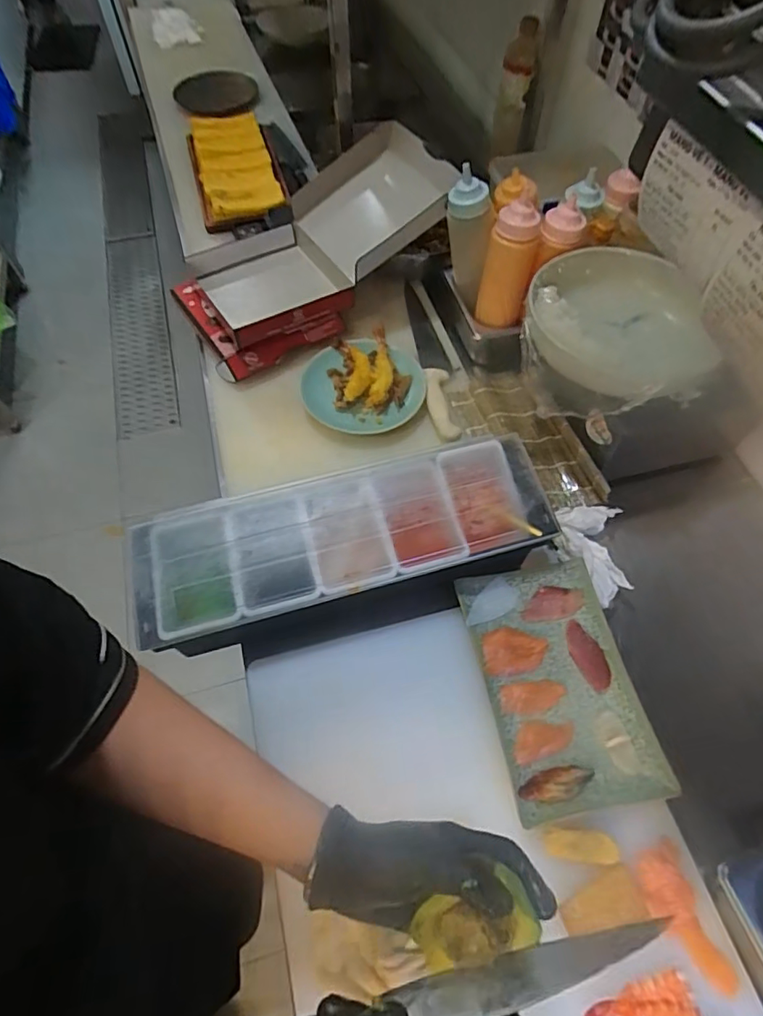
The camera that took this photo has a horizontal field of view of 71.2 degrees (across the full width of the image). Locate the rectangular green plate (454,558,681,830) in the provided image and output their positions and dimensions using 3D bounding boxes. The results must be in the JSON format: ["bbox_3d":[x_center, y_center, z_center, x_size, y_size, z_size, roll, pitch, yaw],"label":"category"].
[{"bbox_3d":[0.197,0.192,0.602,0.162,0.019,0.264,-11,59,-3],"label":"rectangular green plate"}]

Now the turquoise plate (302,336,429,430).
[{"bbox_3d":[-0.026,-0.192,0.823,0.180,0.025,0.169,-2,59,3],"label":"turquoise plate"}]

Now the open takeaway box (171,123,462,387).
[{"bbox_3d":[-0.110,-0.436,0.878,0.466,0.171,0.279,-29,65,-16],"label":"open takeaway box"}]

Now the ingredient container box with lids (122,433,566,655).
[{"bbox_3d":[-0.037,0.048,0.649,0.479,0.091,0.175,-15,61,-7],"label":"ingredient container box with lids"}]

